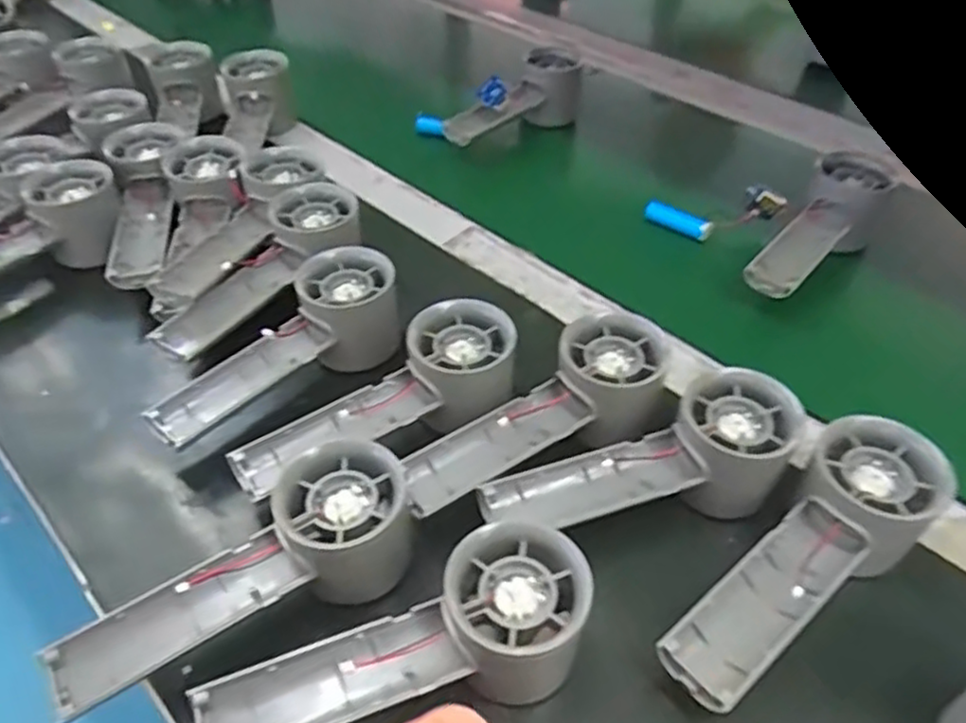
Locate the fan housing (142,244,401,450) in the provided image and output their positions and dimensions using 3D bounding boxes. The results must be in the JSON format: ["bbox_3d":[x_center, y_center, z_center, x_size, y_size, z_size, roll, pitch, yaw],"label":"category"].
[{"bbox_3d":[-0.120,-0.007,0.413,0.156,0.055,0.056,-31,53,-28],"label":"fan housing"}]

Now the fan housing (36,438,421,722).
[{"bbox_3d":[-0.106,0.093,0.310,0.157,0.051,0.050,-22,49,-21],"label":"fan housing"}]

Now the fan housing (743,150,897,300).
[{"bbox_3d":[0.239,-0.093,0.503,0.051,0.049,0.154,31,52,26],"label":"fan housing"}]

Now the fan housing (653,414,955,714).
[{"bbox_3d":[0.140,0.088,0.311,0.149,0.057,0.054,-31,53,-28],"label":"fan housing"}]

